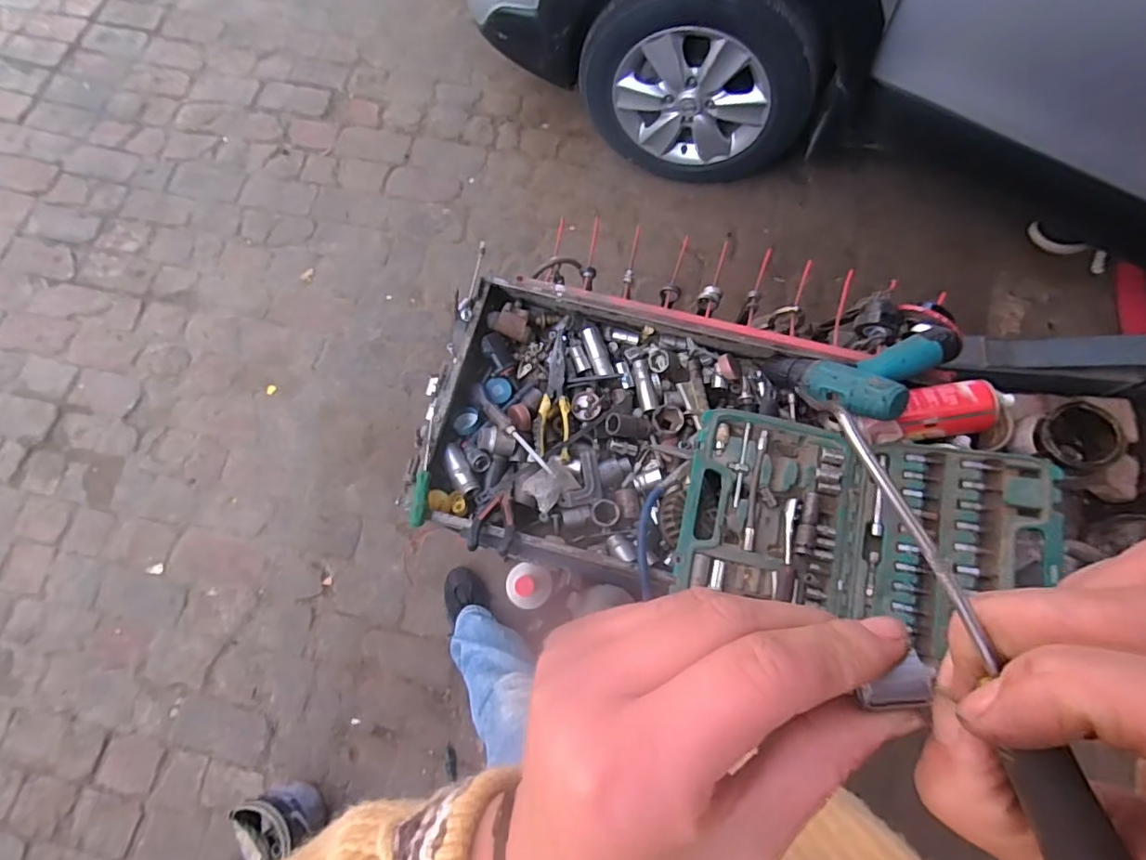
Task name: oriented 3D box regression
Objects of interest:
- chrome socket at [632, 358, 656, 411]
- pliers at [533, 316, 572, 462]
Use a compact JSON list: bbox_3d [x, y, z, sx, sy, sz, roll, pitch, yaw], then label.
[{"bbox_3d":[0.099,-0.062,0.775,0.020,0.017,0.077,-10,73,-3],"label":"chrome socket"},{"bbox_3d":[-0.028,-0.059,0.763,0.047,0.021,0.210,1,73,1],"label":"pliers"}]

